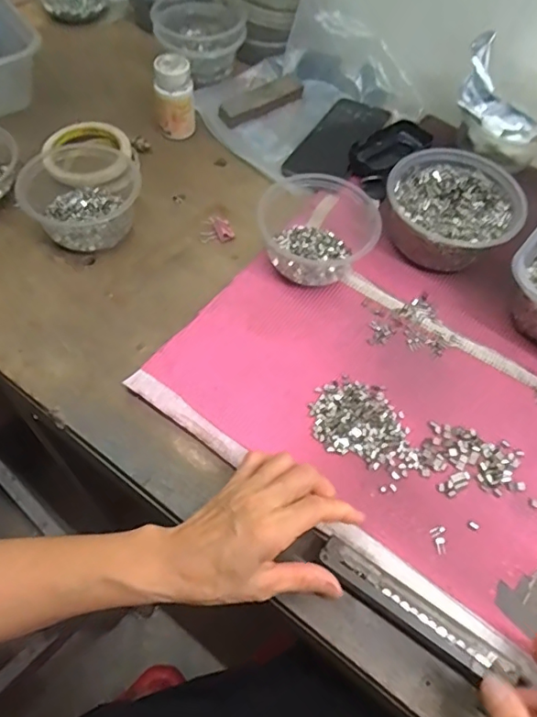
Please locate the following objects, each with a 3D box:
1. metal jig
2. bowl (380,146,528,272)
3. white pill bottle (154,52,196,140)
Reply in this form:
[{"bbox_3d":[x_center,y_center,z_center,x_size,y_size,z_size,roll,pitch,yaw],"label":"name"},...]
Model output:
[{"bbox_3d":[0.105,0.180,0.372,0.155,0.013,0.021,32,64,14],"label":"metal jig"},{"bbox_3d":[0.189,-0.156,0.559,0.131,0.056,0.139,2,58,-4],"label":"bowl"},{"bbox_3d":[-0.110,-0.306,0.626,0.044,0.082,0.040,-9,60,-10],"label":"white pill bottle"}]

